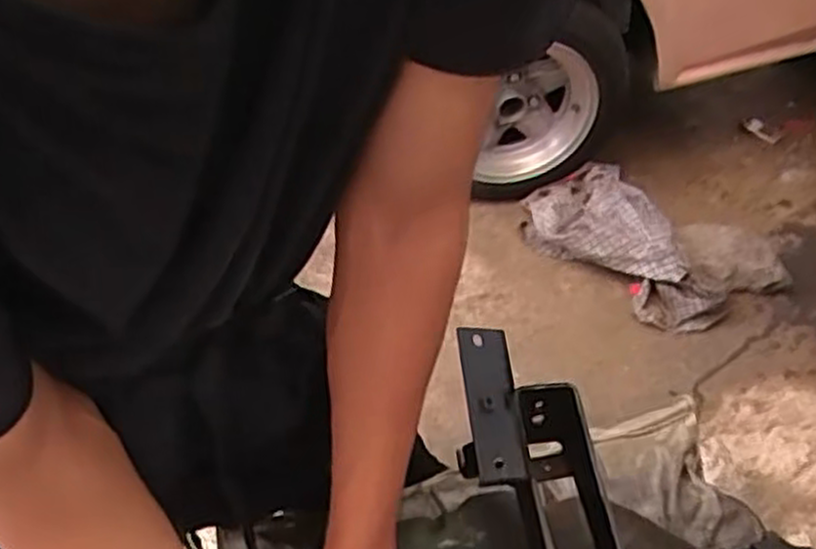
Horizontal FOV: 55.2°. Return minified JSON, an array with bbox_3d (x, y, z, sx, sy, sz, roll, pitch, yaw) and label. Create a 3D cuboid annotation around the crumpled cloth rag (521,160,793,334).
[{"bbox_3d":[0.513,-0.070,1.674,0.518,0.140,0.289,35,53,25],"label":"crumpled cloth rag"}]

